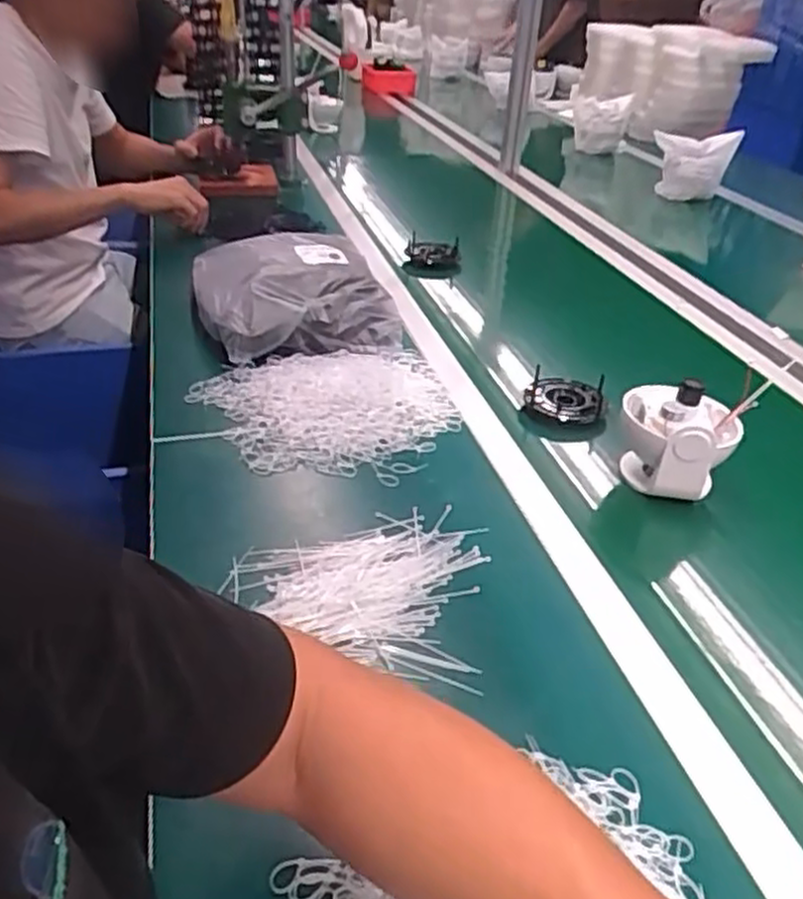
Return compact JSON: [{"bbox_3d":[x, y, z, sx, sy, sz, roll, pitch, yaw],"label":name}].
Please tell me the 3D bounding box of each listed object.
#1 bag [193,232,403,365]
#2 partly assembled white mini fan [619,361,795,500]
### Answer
[{"bbox_3d":[-0.152,-0.222,1.074,0.252,0.074,0.276,-7,36,-16],"label":"bag"},{"bbox_3d":[0.284,-0.009,0.798,0.115,0.120,0.108,18,36,18],"label":"partly assembled white mini fan"}]

